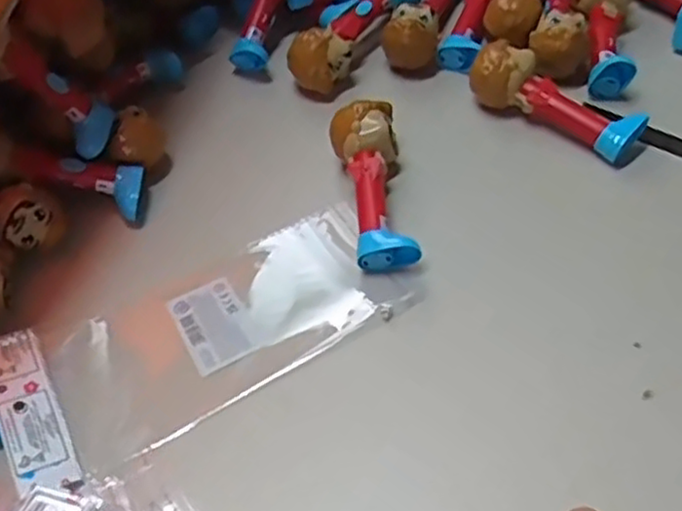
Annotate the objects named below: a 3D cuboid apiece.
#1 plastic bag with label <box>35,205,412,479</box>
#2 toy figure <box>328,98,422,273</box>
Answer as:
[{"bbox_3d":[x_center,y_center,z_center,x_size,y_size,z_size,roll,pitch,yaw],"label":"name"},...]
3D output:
[{"bbox_3d":[-0.065,0.039,0.414,0.203,0.012,0.093,-27,54,-15],"label":"plastic bag with label"},{"bbox_3d":[0.020,-0.046,0.449,0.042,0.043,0.114,-7,51,-1],"label":"toy figure"}]

